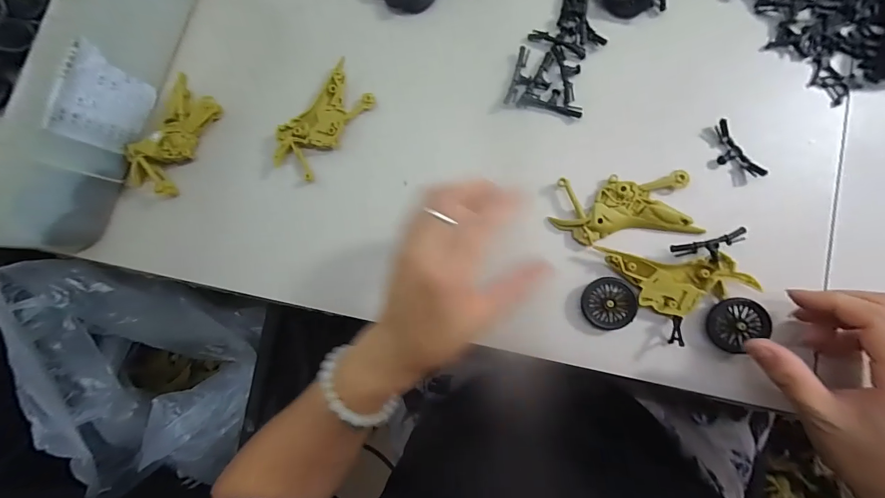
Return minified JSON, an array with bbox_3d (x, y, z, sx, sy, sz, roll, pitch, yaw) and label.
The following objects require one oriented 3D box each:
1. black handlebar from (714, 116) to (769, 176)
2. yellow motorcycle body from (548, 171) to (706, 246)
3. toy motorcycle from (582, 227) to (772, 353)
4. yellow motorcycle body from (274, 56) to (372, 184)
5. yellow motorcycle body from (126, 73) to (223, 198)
[{"bbox_3d":[0.211,-0.070,0.272,0.018,0.008,0.049,-32,82,5],"label":"black handlebar"},{"bbox_3d":[0.137,-0.030,0.279,0.099,0.009,0.048,-3,85,8],"label":"yellow motorcycle body"},{"bbox_3d":[0.163,0.030,0.266,0.113,0.016,0.076,-1,85,9],"label":"toy motorcycle"},{"bbox_3d":[-0.104,-0.109,0.321,0.047,0.014,0.098,40,92,10],"label":"yellow motorcycle body"},{"bbox_3d":[-0.244,-0.099,0.333,0.046,0.022,0.104,28,90,10],"label":"yellow motorcycle body"}]

